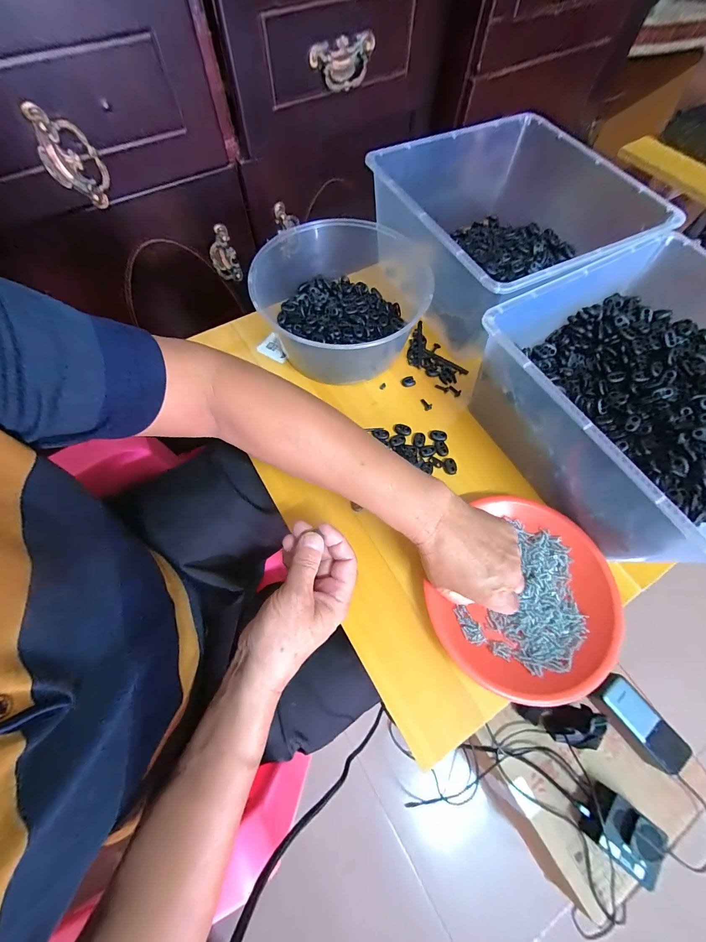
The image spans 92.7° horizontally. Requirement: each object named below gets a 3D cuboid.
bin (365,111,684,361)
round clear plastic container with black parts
[{"bbox_3d":[0.219,-0.351,0.503,0.329,0.141,0.287,-26,70,-13],"label":"bin"},{"bbox_3d":[-0.019,-0.237,0.470,0.230,0.093,0.203,2,66,-1],"label":"round clear plastic container with black parts"}]

